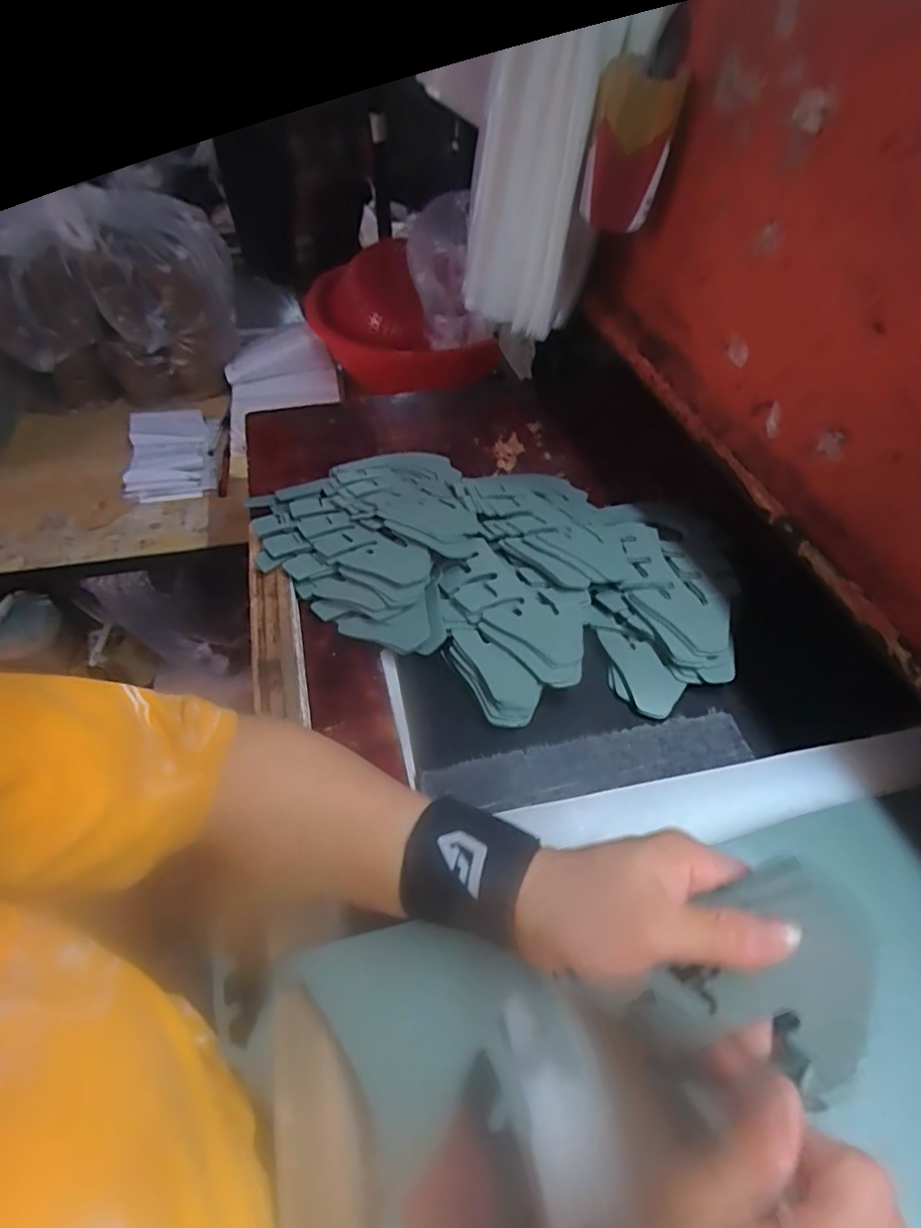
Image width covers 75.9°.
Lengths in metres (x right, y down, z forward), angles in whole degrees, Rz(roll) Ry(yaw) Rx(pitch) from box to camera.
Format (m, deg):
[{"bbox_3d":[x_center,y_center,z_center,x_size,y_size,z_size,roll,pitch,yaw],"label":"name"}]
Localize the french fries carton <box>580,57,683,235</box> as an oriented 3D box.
[{"bbox_3d":[0.135,-0.375,0.482,0.064,0.099,0.038,29,55,20],"label":"french fries carton"}]

